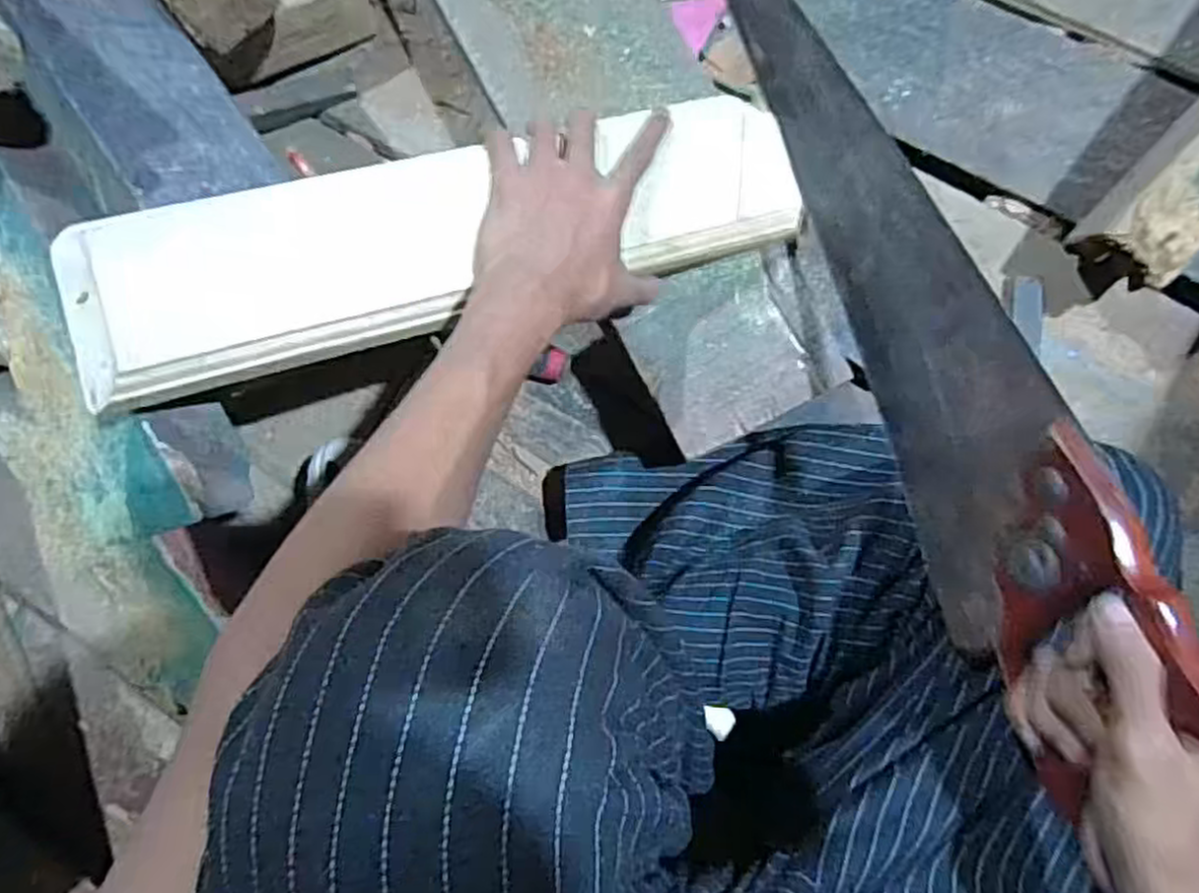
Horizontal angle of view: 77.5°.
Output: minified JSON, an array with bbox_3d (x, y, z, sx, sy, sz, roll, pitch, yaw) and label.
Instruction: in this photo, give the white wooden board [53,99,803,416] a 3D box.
[{"bbox_3d":[-0.081,-0.129,0.453,0.436,0.027,0.106,-16,86,-13],"label":"white wooden board"}]

